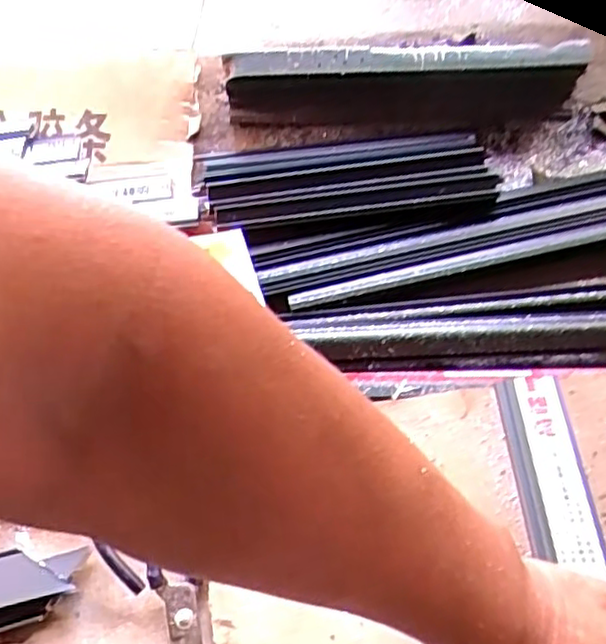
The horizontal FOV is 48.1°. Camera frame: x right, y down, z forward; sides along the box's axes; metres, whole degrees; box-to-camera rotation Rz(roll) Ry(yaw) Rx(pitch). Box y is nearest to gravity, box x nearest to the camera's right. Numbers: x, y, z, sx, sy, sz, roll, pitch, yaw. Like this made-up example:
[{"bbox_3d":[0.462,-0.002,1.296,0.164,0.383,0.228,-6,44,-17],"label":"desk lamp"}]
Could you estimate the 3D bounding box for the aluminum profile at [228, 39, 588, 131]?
[{"bbox_3d":[0.109,-0.250,0.717,0.362,0.081,0.038,-2,53,2],"label":"aluminum profile"}]

